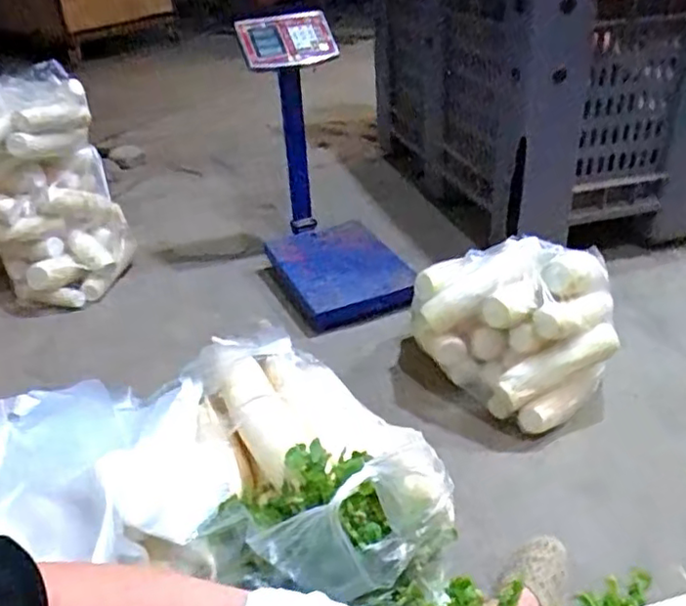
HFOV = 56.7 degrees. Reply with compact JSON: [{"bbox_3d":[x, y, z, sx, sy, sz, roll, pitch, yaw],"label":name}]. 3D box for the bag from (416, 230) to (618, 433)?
[{"bbox_3d":[0.353,0.031,1.292,0.310,0.280,0.372,-29,40,-35],"label":"bag"}]

